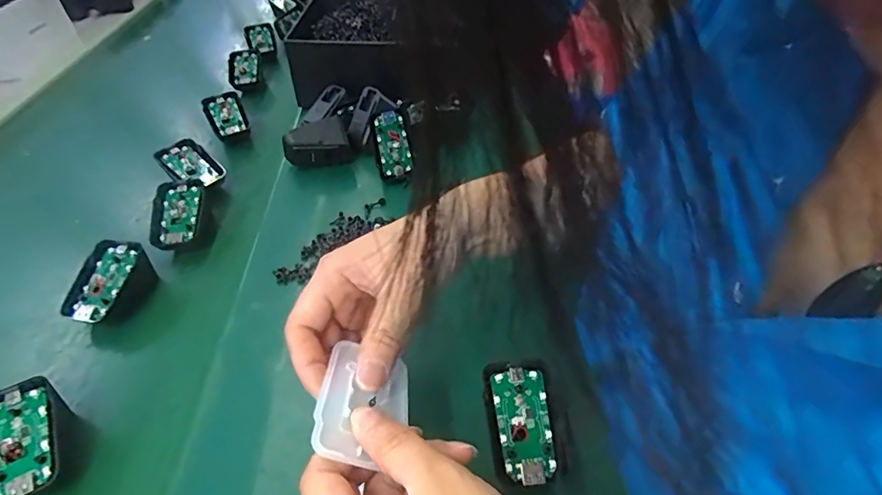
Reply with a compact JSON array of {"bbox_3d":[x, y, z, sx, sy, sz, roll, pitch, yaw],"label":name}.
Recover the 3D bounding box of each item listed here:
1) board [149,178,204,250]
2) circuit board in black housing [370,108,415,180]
[{"bbox_3d":[-0.245,-0.032,0.443,0.043,0.012,0.070,-7,64,-11],"label":"board"},{"bbox_3d":[-0.050,-0.106,0.492,0.038,0.067,0.007,-16,23,-16],"label":"circuit board in black housing"}]

